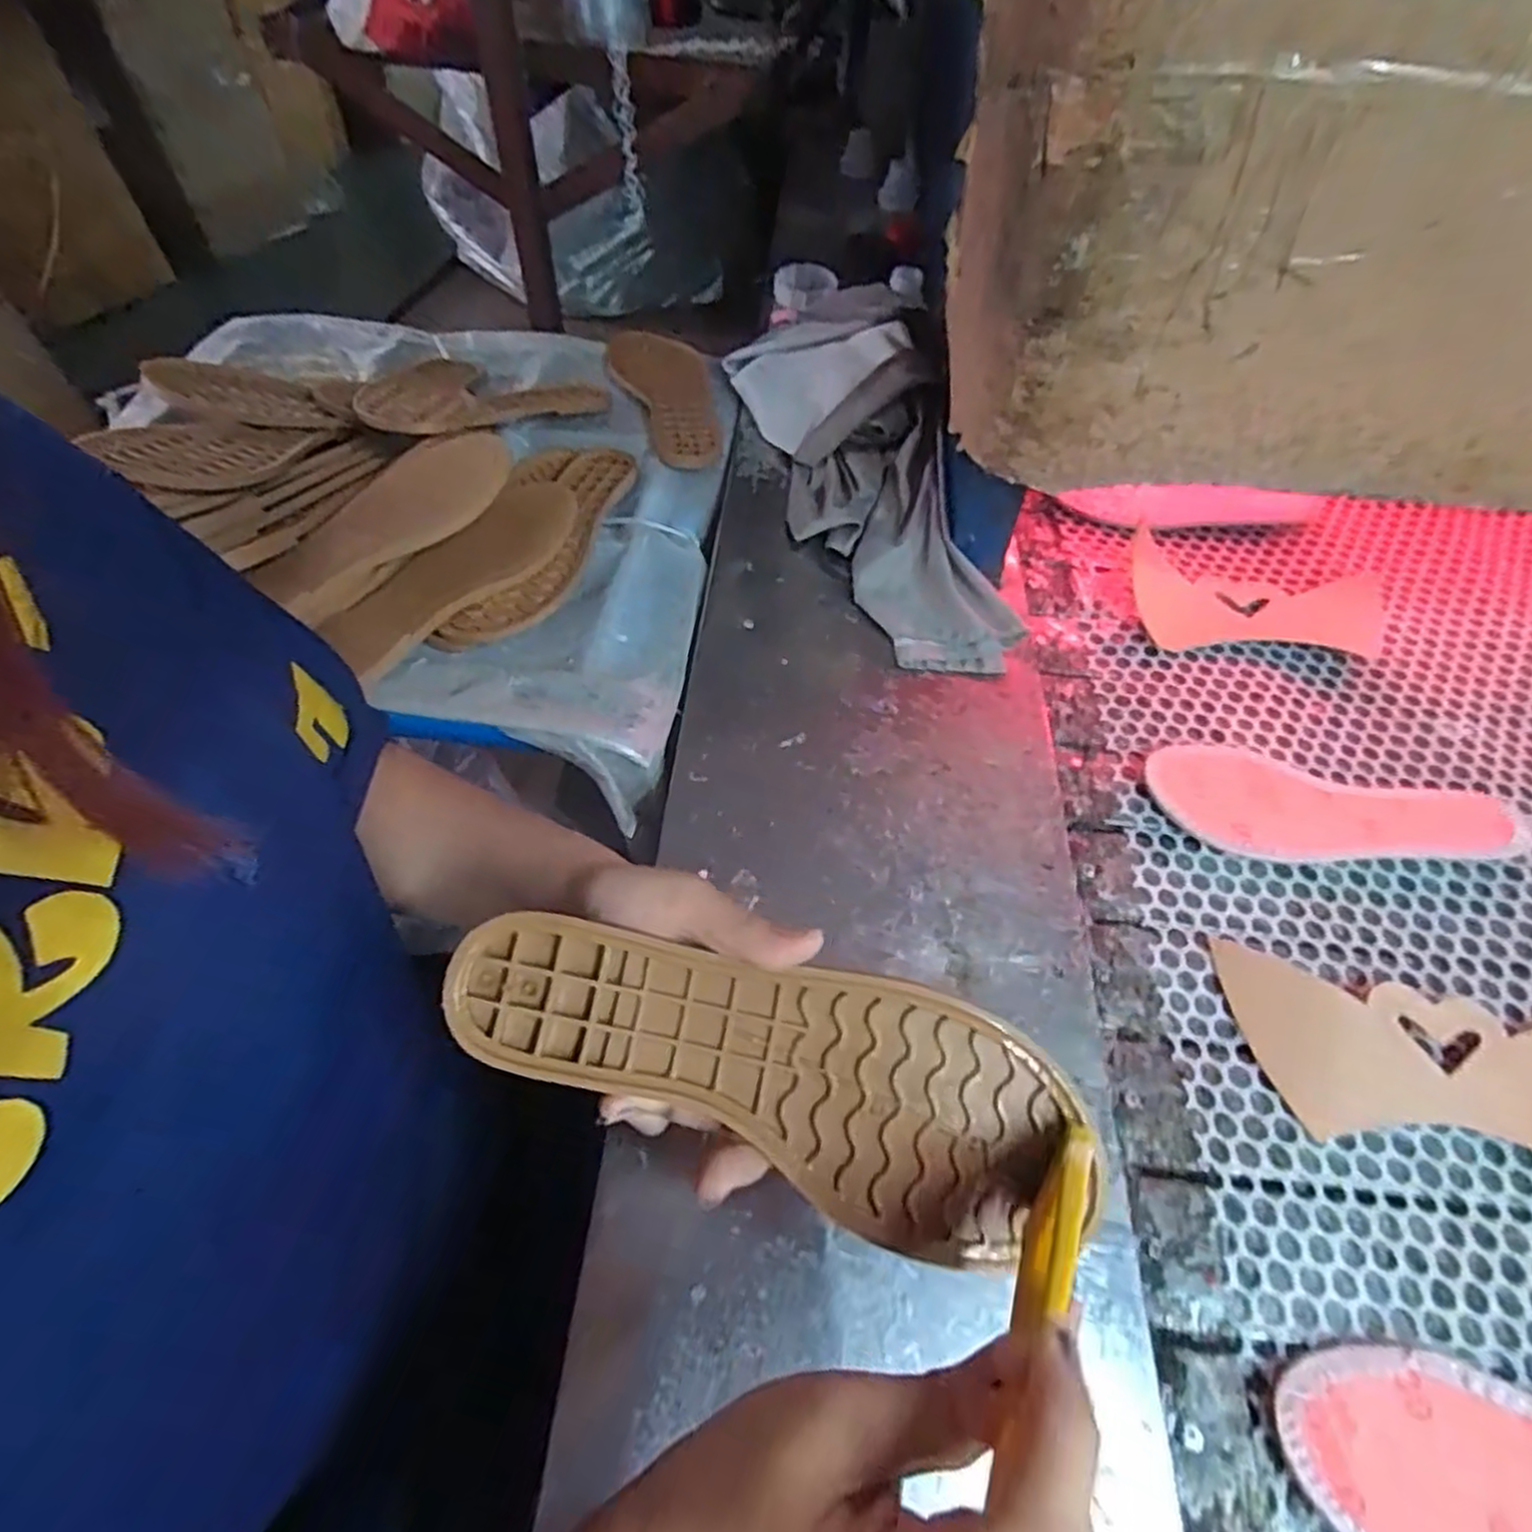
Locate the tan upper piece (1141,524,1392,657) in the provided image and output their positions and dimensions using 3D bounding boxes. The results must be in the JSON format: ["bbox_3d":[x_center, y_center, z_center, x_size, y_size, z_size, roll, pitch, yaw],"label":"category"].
[{"bbox_3d":[0.386,-0.124,0.614,0.186,0.006,0.131,17,55,11],"label":"tan upper piece"}]

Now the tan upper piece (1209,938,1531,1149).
[{"bbox_3d":[0.357,0.159,0.415,0.208,0.011,0.090,11,57,4],"label":"tan upper piece"}]

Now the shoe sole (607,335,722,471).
[{"bbox_3d":[-0.087,-0.343,0.716,0.082,0.013,0.231,-13,52,-13],"label":"shoe sole"}]

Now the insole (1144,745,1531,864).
[{"bbox_3d":[0.363,0.033,0.497,0.229,0.012,0.079,11,51,6],"label":"insole"}]

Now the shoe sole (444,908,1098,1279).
[{"bbox_3d":[-0.004,0.105,0.280,0.222,0.009,0.081,18,84,5],"label":"shoe sole"}]

